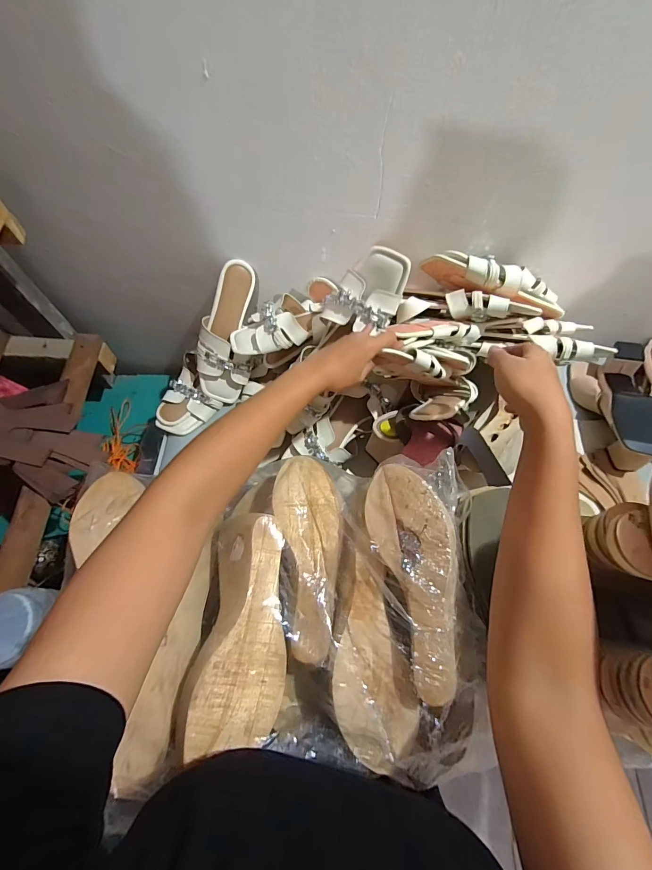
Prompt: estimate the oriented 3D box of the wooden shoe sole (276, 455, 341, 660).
[{"bbox_3d":[-0.016,0.115,0.368,0.066,0.021,0.199,-4,67,-4],"label":"wooden shoe sole"}]

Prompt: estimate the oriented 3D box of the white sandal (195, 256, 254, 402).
[{"bbox_3d":[-0.168,-0.171,0.607,0.085,0.050,0.229,13,103,3],"label":"white sandal"}]

